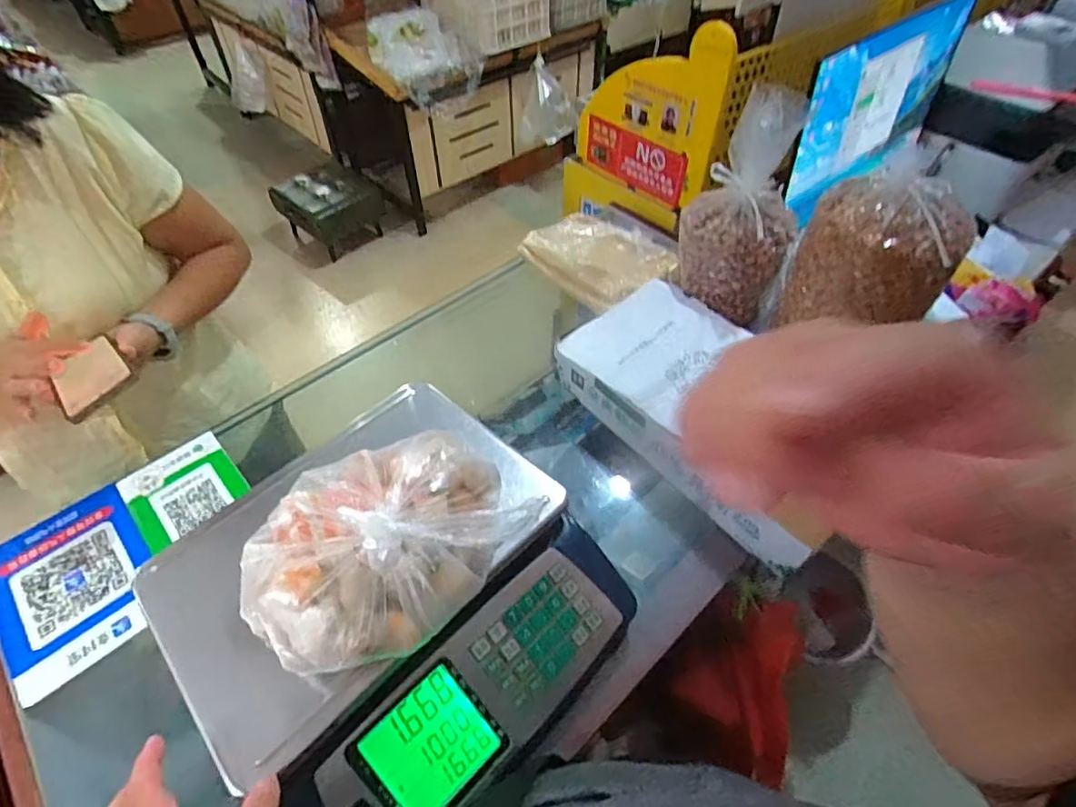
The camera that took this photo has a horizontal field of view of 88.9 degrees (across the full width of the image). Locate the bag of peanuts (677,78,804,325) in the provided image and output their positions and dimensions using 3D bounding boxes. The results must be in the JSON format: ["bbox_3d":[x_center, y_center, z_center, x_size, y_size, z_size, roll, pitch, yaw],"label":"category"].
[{"bbox_3d":[0.275,-0.256,0.730,0.147,0.267,0.104,37,59,26],"label":"bag of peanuts"}]

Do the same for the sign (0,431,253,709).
[{"bbox_3d":[-0.476,0.165,0.642,0.267,0.009,0.204,-37,60,-27],"label":"sign"}]

